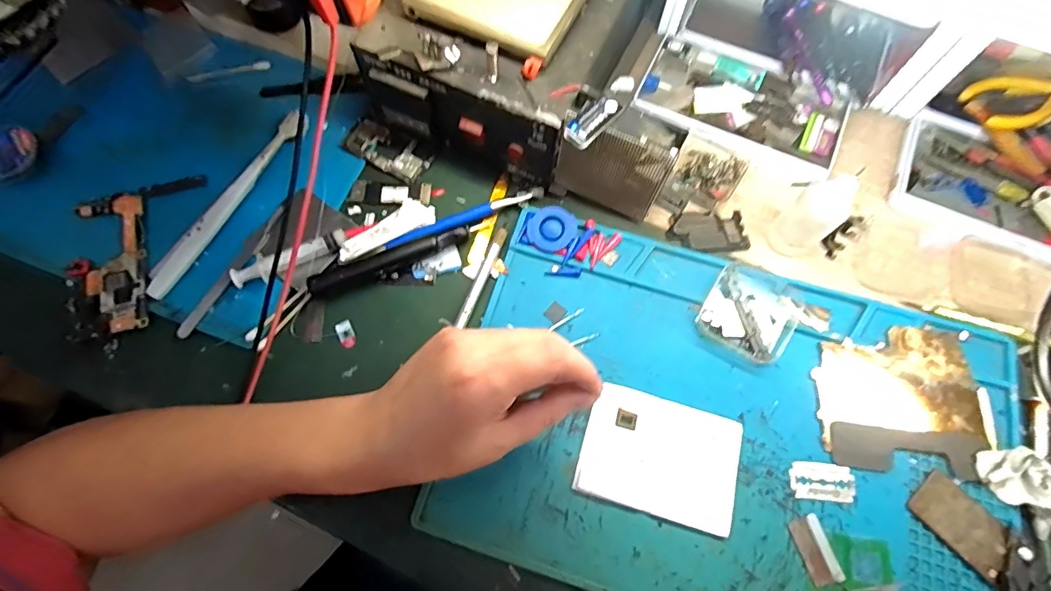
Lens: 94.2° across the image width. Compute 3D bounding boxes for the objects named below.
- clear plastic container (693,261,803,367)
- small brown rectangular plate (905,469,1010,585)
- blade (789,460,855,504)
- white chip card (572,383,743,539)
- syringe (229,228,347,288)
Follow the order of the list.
[{"bbox_3d":[0.168,0.010,0.360,0.063,0.019,0.073,30,72,10],"label":"clear plastic container"},{"bbox_3d":[0.285,0.148,0.317,0.035,0.005,0.058,-39,74,-13],"label":"small brown rectangular plate"},{"bbox_3d":[0.199,0.124,0.326,0.042,0.004,0.024,5,69,2],"label":"blade"},{"bbox_3d":[0.091,0.108,0.329,0.100,0.006,0.074,16,70,6],"label":"white chip card"},{"bbox_3d":[-0.178,-0.029,0.368,0.086,0.017,0.020,-16,70,-6],"label":"syringe"}]

